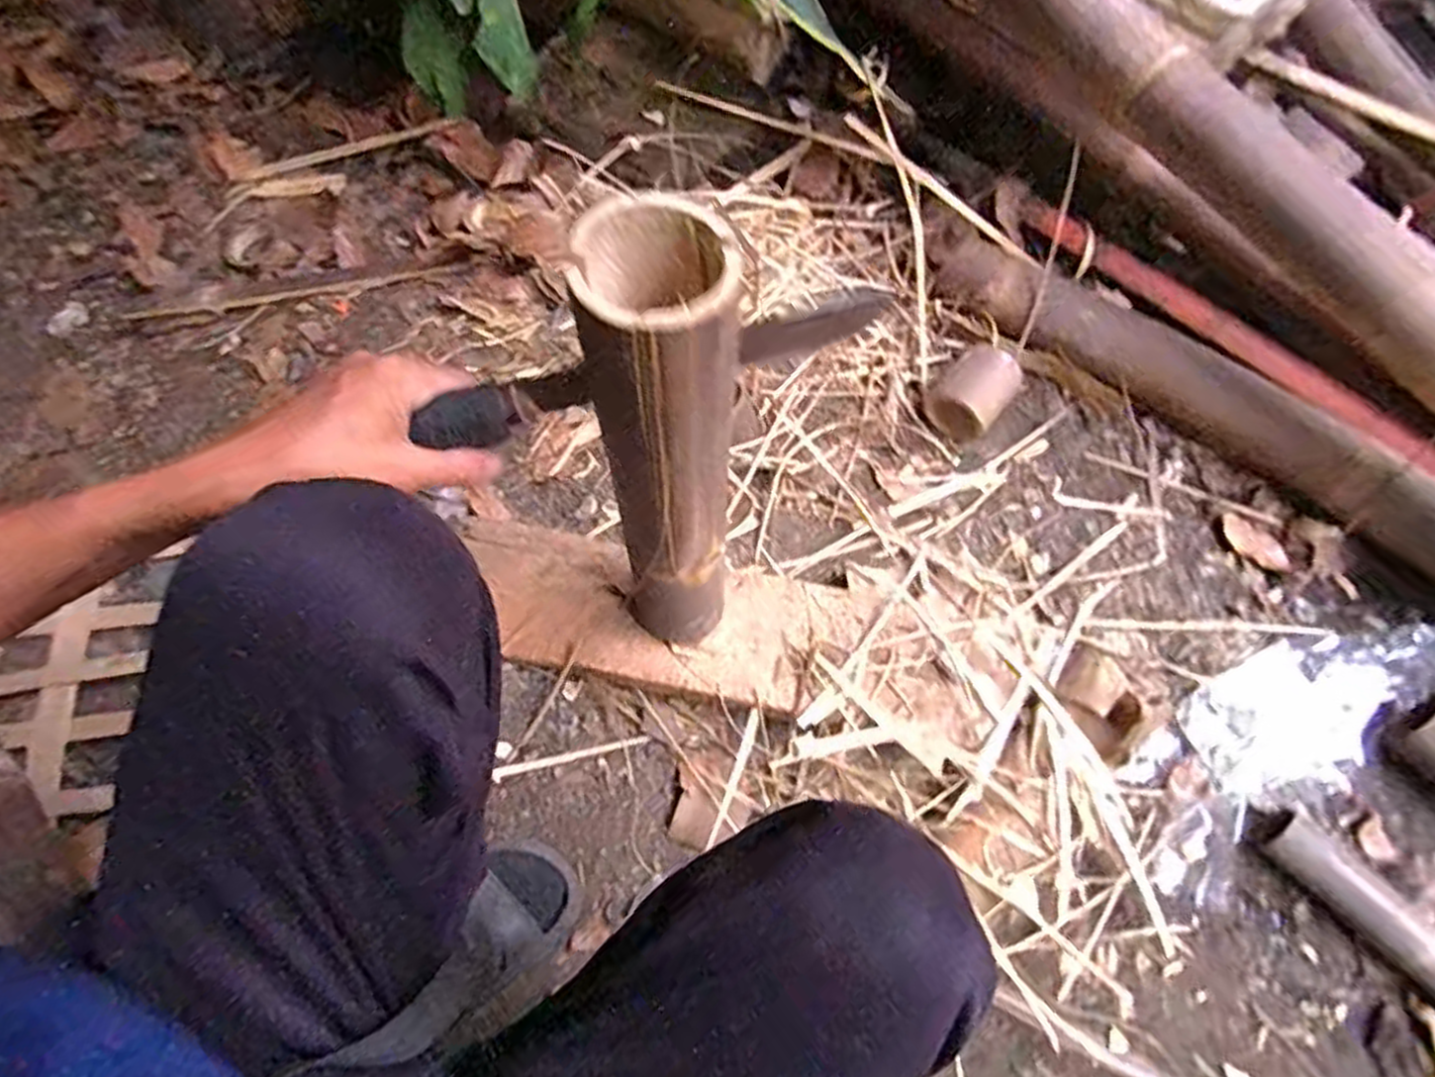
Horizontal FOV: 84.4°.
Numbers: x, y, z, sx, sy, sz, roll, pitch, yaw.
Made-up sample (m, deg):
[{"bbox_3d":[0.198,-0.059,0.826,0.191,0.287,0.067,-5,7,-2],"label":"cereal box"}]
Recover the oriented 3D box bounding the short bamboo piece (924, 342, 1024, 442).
[{"bbox_3d":[0.269,-0.158,0.822,0.071,0.064,0.098,36,72,15],"label":"short bamboo piece"}]

